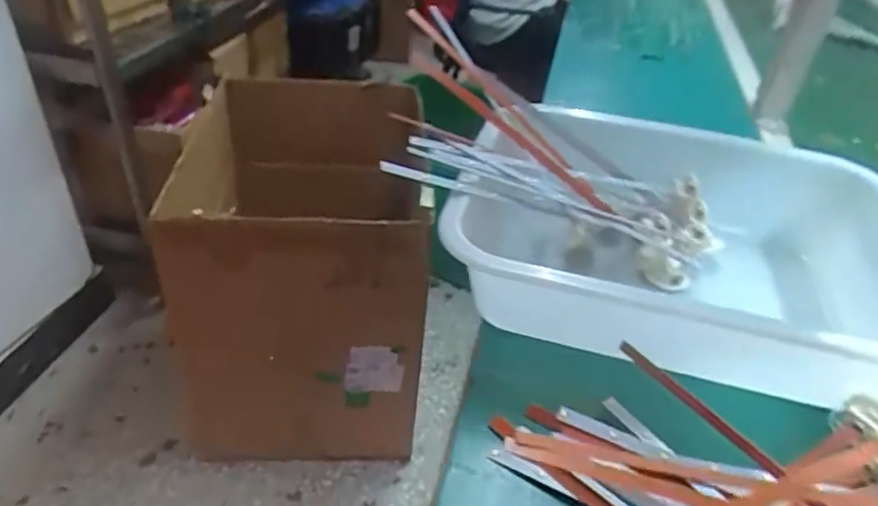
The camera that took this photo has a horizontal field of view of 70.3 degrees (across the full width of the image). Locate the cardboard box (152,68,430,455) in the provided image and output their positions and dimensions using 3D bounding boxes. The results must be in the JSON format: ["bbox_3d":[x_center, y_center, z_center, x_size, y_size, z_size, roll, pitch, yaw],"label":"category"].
[{"bbox_3d":[-0.260,0.009,1.228,0.425,0.607,0.534,1,38,-6],"label":"cardboard box"}]

